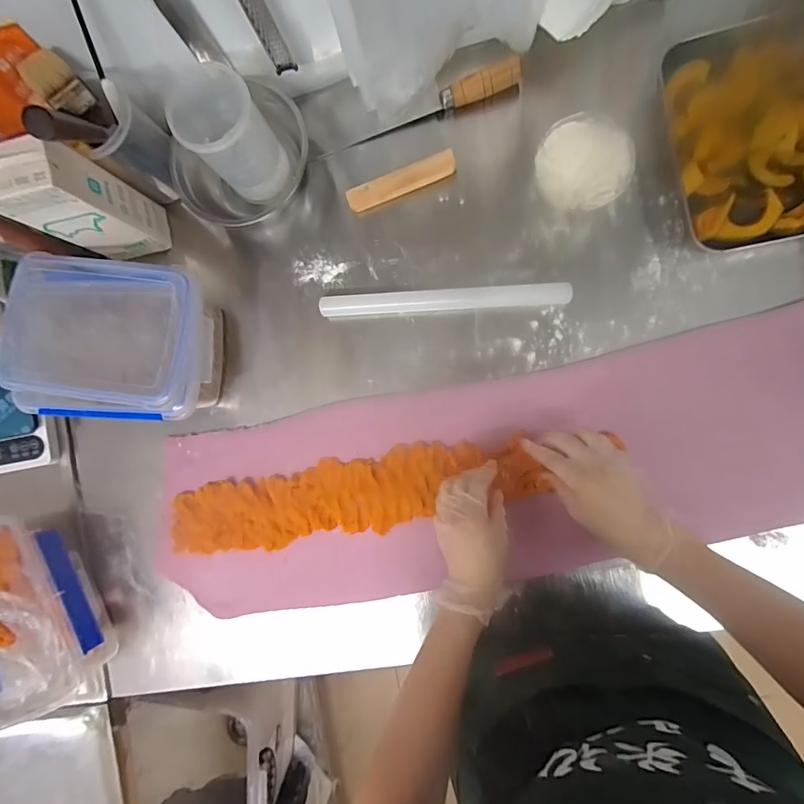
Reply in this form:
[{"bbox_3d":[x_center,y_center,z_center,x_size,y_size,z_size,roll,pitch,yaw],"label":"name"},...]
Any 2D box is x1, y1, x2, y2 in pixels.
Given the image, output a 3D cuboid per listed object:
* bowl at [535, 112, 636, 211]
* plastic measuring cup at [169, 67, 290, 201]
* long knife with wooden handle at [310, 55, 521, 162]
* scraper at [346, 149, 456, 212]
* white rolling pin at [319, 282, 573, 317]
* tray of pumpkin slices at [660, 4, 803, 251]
[{"bbox_3d":[0.217,-0.282,0.522,0.100,0.046,0.106,0,89,8],"label":"bowl"},{"bbox_3d":[-0.216,-0.335,0.543,0.102,0.136,0.091,40,94,7],"label":"plastic measuring cup"},{"bbox_3d":[0.015,-0.386,0.583,0.285,0.026,0.025,-12,90,20],"label":"long knife with wooden handle"},{"bbox_3d":[-0.002,-0.295,0.572,0.146,0.010,0.034,-20,86,7],"label":"scraper"},{"bbox_3d":[0.052,-0.137,0.571,0.322,0.026,0.031,-2,91,7],"label":"white rolling pin"},{"bbox_3d":[0.414,-0.313,0.494,0.187,0.049,0.248,-8,88,8],"label":"tray of pumpkin slices"}]

